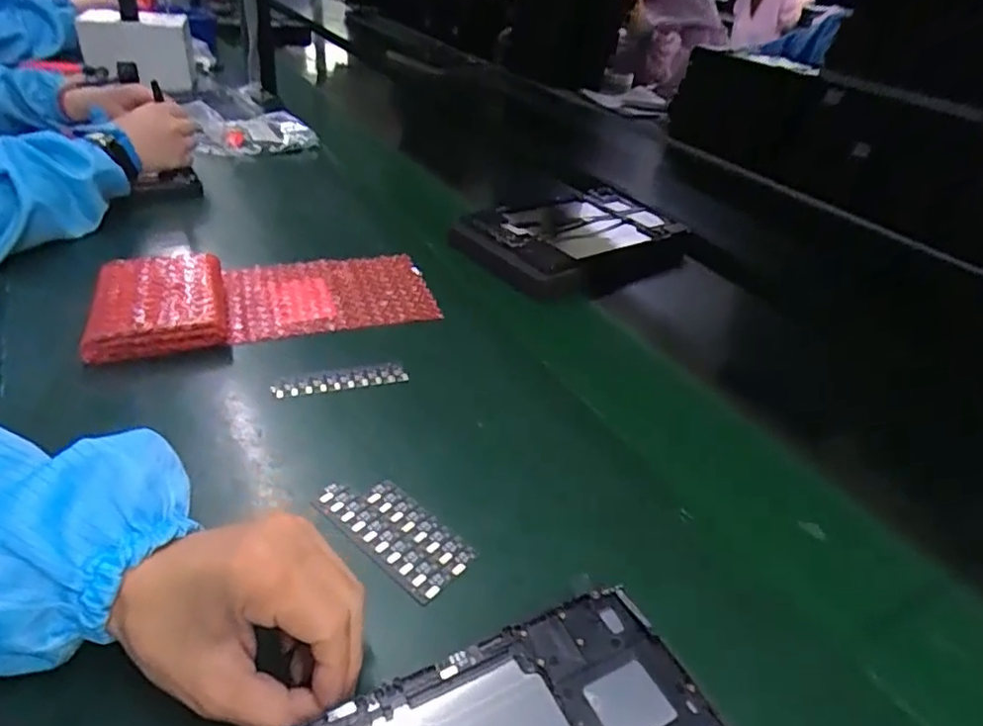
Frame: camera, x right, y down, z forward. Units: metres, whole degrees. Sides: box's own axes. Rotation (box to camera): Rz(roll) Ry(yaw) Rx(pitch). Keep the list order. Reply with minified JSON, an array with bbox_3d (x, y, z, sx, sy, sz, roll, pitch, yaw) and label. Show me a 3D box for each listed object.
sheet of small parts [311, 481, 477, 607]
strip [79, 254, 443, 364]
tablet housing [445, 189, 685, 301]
[{"bbox_3d":[-0.056,0.095,0.356,0.095,0.007,0.042,29,40,30],"label":"sheet of small parts"},{"bbox_3d":[-0.191,-0.061,0.540,0.272,0.030,0.123,-9,38,-23],"label":"strip"},{"bbox_3d":[0.105,-0.151,0.744,0.280,0.041,0.179,-23,45,-36],"label":"tablet housing"}]

